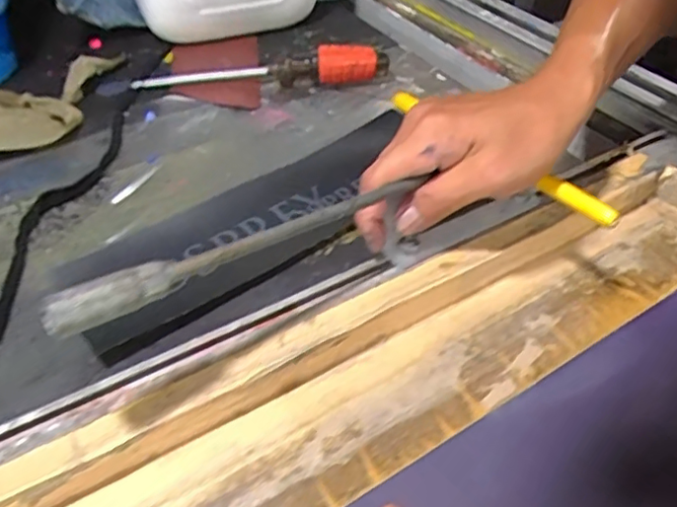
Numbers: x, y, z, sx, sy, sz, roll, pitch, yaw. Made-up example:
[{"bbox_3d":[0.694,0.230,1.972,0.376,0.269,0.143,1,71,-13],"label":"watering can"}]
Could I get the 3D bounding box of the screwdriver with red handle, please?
[{"bbox_3d":[-0.071,-0.174,0.576,0.236,0.040,0.030,-3,44,-4],"label":"screwdriver with red handle"}]

